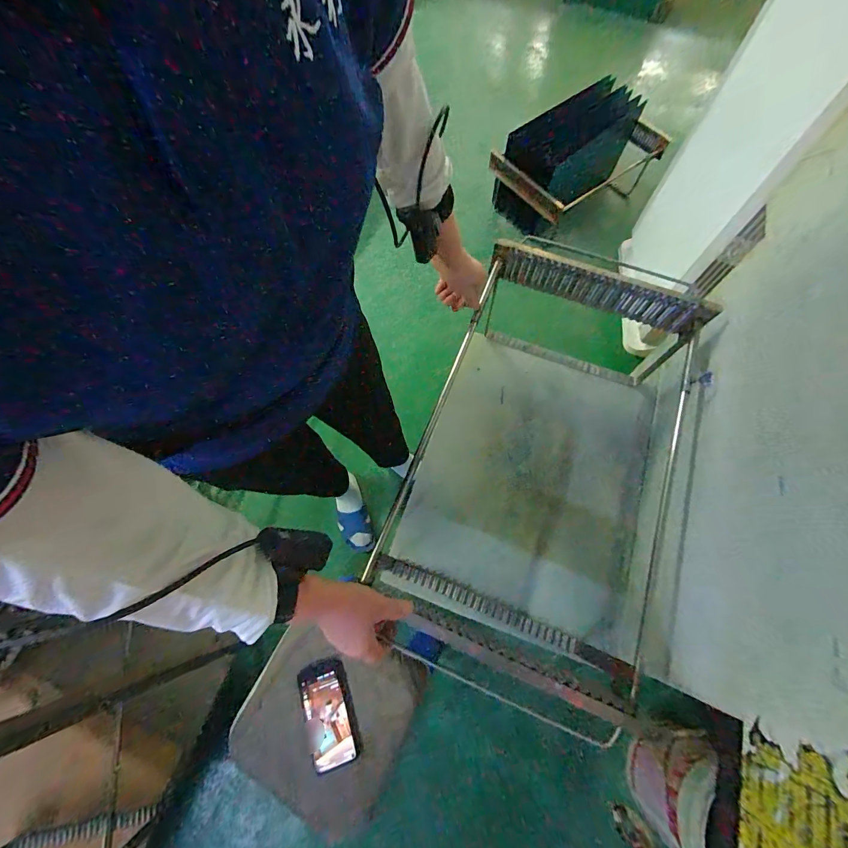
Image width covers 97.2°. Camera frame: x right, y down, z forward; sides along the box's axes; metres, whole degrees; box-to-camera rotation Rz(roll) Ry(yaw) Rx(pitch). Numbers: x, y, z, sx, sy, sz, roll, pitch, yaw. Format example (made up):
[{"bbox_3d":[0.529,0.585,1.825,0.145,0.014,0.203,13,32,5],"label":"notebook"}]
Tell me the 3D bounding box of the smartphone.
[{"bbox_3d":[-0.178,0.533,0.687,0.090,0.010,0.161,-19,70,-6],"label":"smartphone"}]

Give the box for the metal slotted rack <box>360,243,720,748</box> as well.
[{"bbox_3d":[0.224,0.078,0.693,0.453,0.247,0.713,18,71,8],"label":"metal slotted rack"}]

